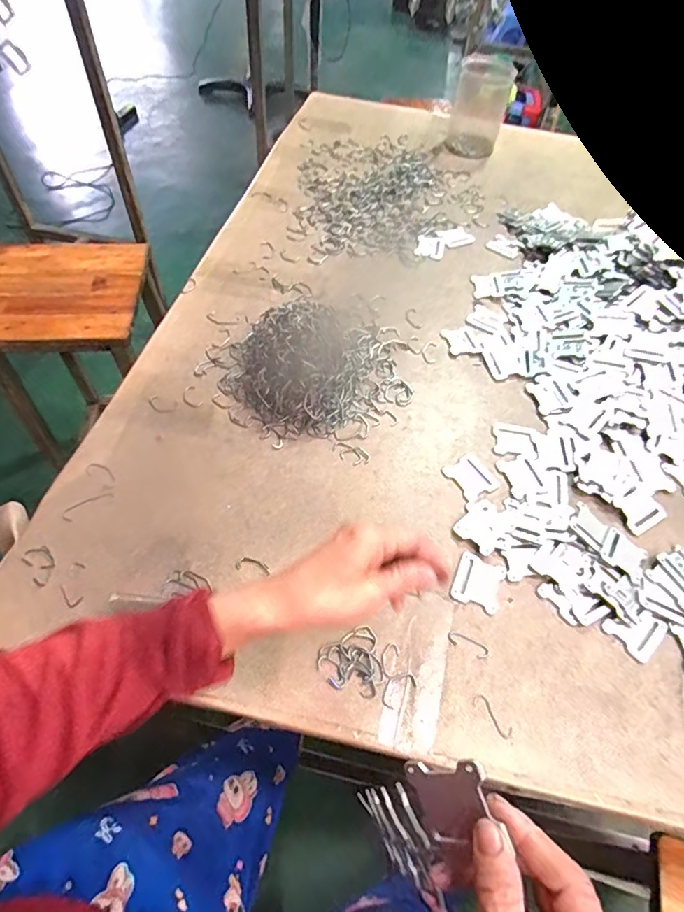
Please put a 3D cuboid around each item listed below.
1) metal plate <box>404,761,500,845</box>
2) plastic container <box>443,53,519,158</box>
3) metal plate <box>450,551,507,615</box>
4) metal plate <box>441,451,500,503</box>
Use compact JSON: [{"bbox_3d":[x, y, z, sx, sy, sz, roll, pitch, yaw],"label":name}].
[{"bbox_3d":[0.054,0.172,0.249,0.004,0.046,0.036,-1,67,-45],"label":"metal plate"},{"bbox_3d":[0.261,-0.661,0.956,0.102,0.135,0.095,13,55,4],"label":"plastic container"},{"bbox_3d":[0.132,0.121,0.482,0.044,0.004,0.050,22,56,10],"label":"metal plate"},{"bbox_3d":[0.142,0.022,0.550,0.042,0.004,0.051,-27,61,-22],"label":"metal plate"}]

